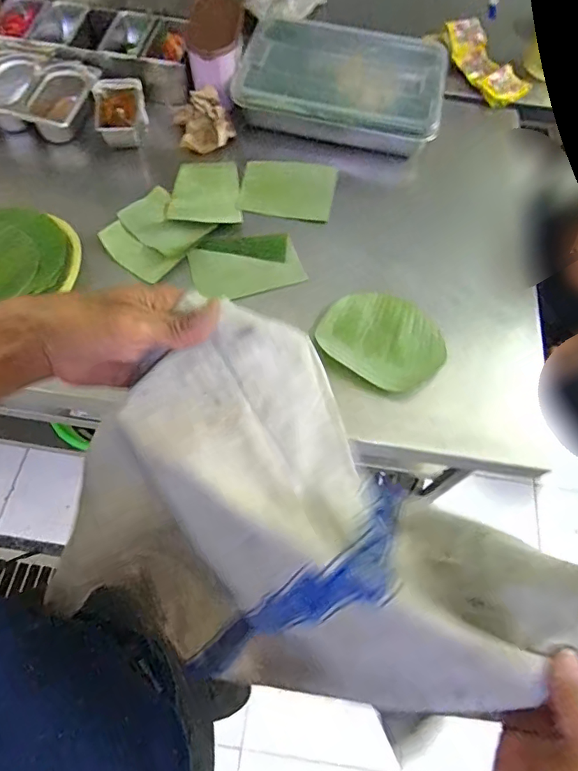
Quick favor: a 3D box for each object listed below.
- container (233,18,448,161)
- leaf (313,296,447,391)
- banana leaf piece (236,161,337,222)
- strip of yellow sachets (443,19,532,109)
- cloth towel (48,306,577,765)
[{"bbox_3d":[0.103,-0.607,0.961,0.391,0.078,0.294,10,64,2],"label":"container"},{"bbox_3d":[0.146,-0.074,0.735,0.182,0.009,0.153,30,66,11],"label":"leaf"},{"bbox_3d":[-0.001,-0.368,0.887,0.172,0.018,0.148,3,64,-2],"label":"banana leaf piece"},{"bbox_3d":[0.424,-0.698,1.032,0.124,0.060,0.216,-19,67,-12],"label":"strip of yellow sachets"},{"bbox_3d":[0.008,0.142,0.347,0.287,0.230,0.201,39,68,14],"label":"cloth towel"}]

